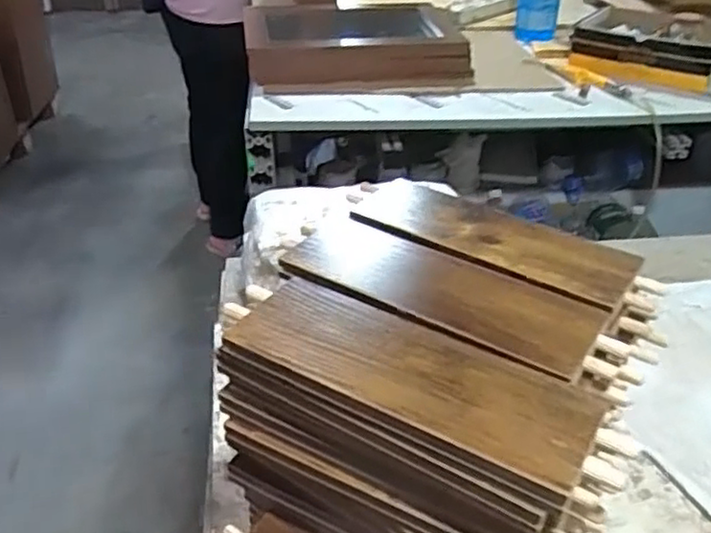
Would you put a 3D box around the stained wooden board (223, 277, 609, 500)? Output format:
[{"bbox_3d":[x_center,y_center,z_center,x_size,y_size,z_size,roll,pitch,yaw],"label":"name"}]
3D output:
[{"bbox_3d":[0.024,0.050,0.338,0.182,0.007,0.066,21,38,25],"label":"stained wooden board"}]

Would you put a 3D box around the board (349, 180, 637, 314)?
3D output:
[{"bbox_3d":[0.087,-0.022,0.454,0.192,0.011,0.076,23,38,37],"label":"board"}]

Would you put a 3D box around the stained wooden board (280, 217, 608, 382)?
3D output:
[{"bbox_3d":[0.046,0.013,0.395,0.182,0.010,0.070,23,39,27],"label":"stained wooden board"}]

